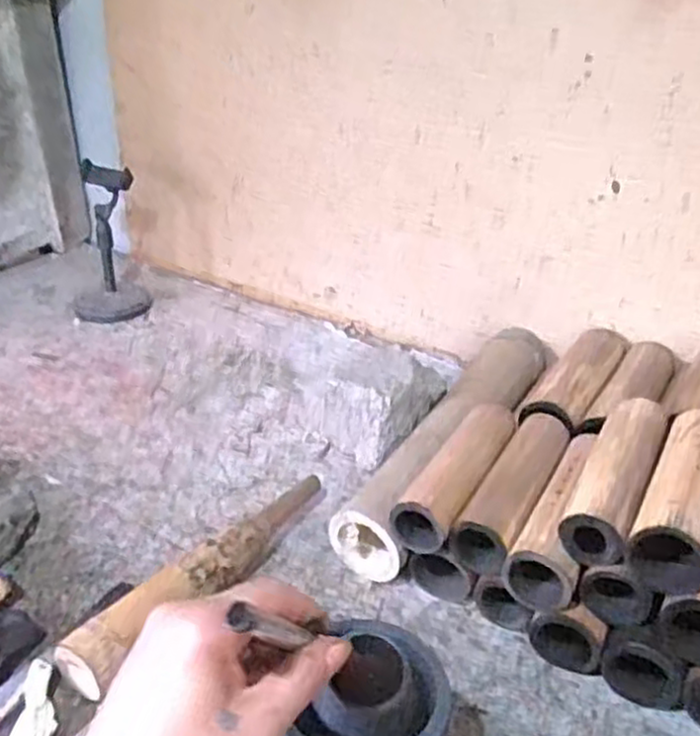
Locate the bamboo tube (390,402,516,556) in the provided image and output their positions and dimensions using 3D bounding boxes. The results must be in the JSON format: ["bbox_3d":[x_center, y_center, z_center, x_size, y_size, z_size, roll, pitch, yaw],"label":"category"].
[{"bbox_3d":[0.101,0.094,0.668,0.053,0.047,0.187,18,32,27],"label":"bamboo tube"}]

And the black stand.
[{"bbox_3d":[-0.346,-0.174,1.048,0.107,0.194,0.111,-8,31,-17],"label":"black stand"}]

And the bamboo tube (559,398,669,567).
[{"bbox_3d":[0.218,0.085,0.599,0.049,0.048,0.179,17,31,25],"label":"bamboo tube"}]

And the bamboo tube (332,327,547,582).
[{"bbox_3d":[0.111,0.069,0.783,0.078,0.085,0.389,19,33,27],"label":"bamboo tube"}]

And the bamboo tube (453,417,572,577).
[{"bbox_3d":[0.146,0.108,0.651,0.052,0.052,0.180,17,31,26],"label":"bamboo tube"}]

